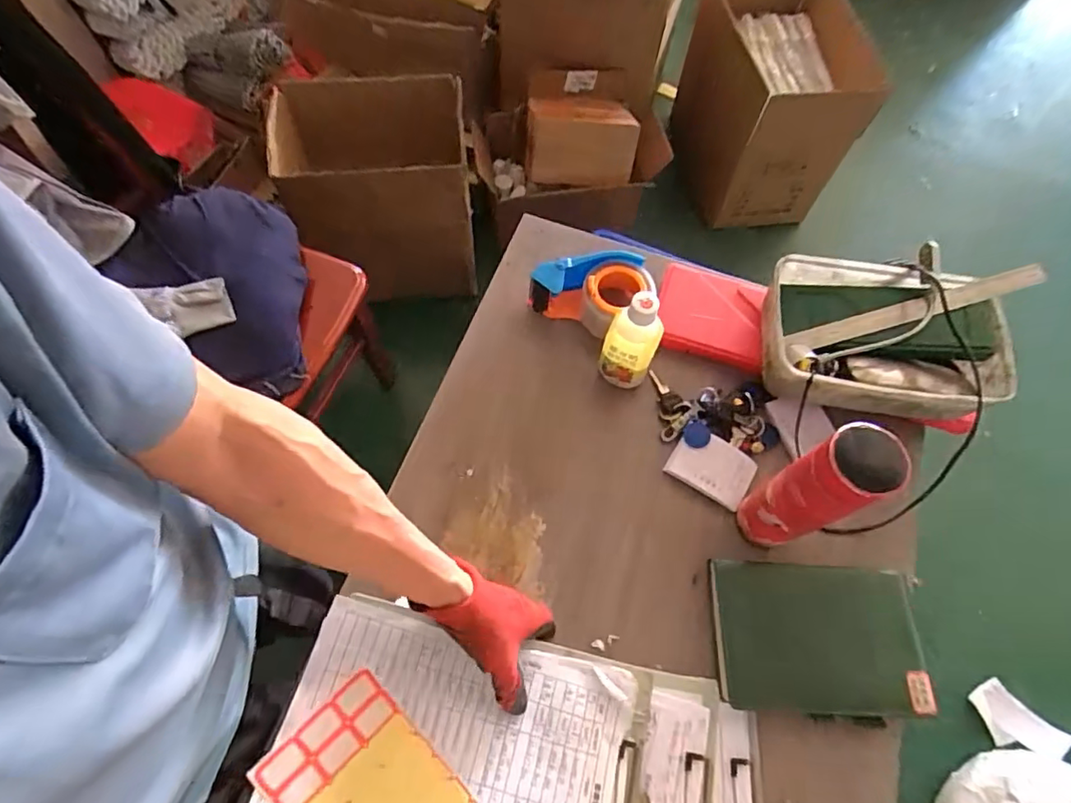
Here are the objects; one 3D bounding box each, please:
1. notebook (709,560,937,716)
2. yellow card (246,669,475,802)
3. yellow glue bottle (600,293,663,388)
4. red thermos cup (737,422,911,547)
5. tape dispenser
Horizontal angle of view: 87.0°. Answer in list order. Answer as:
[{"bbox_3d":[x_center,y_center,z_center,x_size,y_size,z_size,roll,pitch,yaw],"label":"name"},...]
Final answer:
[{"bbox_3d":[0.288,0.241,0.585,0.195,0.017,0.140,-3,62,11],"label":"notebook"},{"bbox_3d":[-0.128,0.341,0.472,0.110,0.009,0.190,-40,80,-23],"label":"yellow card"},{"bbox_3d":[0.112,-0.070,0.661,0.060,0.137,0.049,21,67,8],"label":"yellow glue bottle"},{"bbox_3d":[0.264,0.090,0.543,0.067,0.213,0.060,-24,68,-12],"label":"red thermos cup"},{"bbox_3d":[0.070,-0.148,0.752,0.137,0.093,0.098,27,68,11],"label":"tape dispenser"}]

